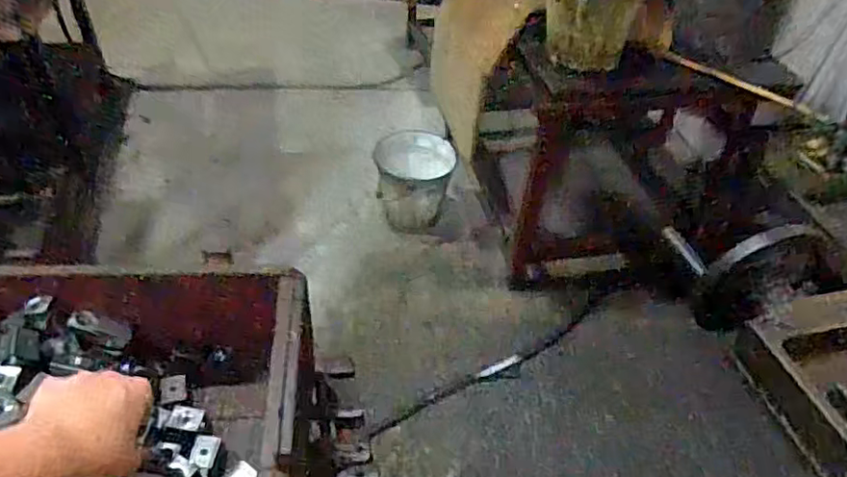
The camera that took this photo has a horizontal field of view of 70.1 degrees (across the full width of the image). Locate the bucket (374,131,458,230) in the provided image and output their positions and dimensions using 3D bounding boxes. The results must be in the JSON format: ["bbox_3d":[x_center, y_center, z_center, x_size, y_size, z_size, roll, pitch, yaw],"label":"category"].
[{"bbox_3d":[-0.024,-0.180,1.837,0.229,0.216,0.229,2,44,-2],"label":"bucket"}]

